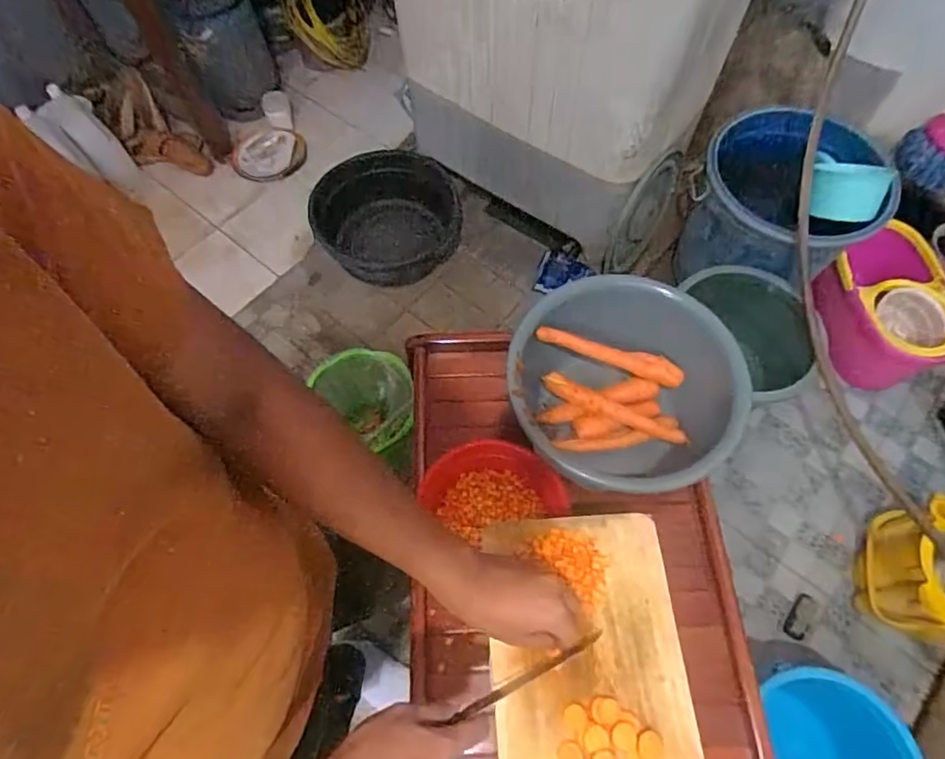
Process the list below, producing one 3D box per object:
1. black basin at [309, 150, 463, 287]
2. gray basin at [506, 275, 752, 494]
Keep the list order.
[{"bbox_3d":[-0.259,-0.475,1.704,0.434,0.167,0.392,-9,64,-3],"label":"black basin"},{"bbox_3d":[0.205,0.027,0.807,0.294,0.183,0.287,0,64,1],"label":"gray basin"}]

